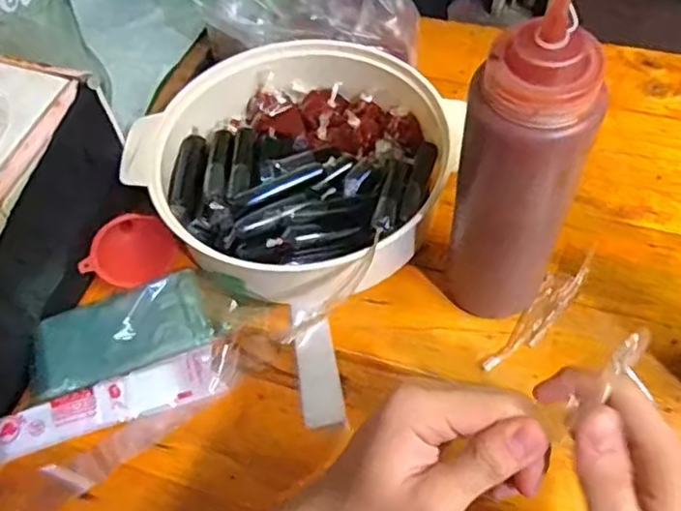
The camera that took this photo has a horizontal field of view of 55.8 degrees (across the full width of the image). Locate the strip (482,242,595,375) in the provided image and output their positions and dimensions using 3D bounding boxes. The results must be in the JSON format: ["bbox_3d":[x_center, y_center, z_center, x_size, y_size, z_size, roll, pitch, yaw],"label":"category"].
[{"bbox_3d":[0.152,0.040,0.482,0.025,0.016,0.126,33,66,21],"label":"strip"}]

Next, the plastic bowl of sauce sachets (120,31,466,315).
[{"bbox_3d":[-0.031,-0.079,0.531,0.230,0.070,0.235,-2,58,3],"label":"plastic bowl of sauce sachets"}]

